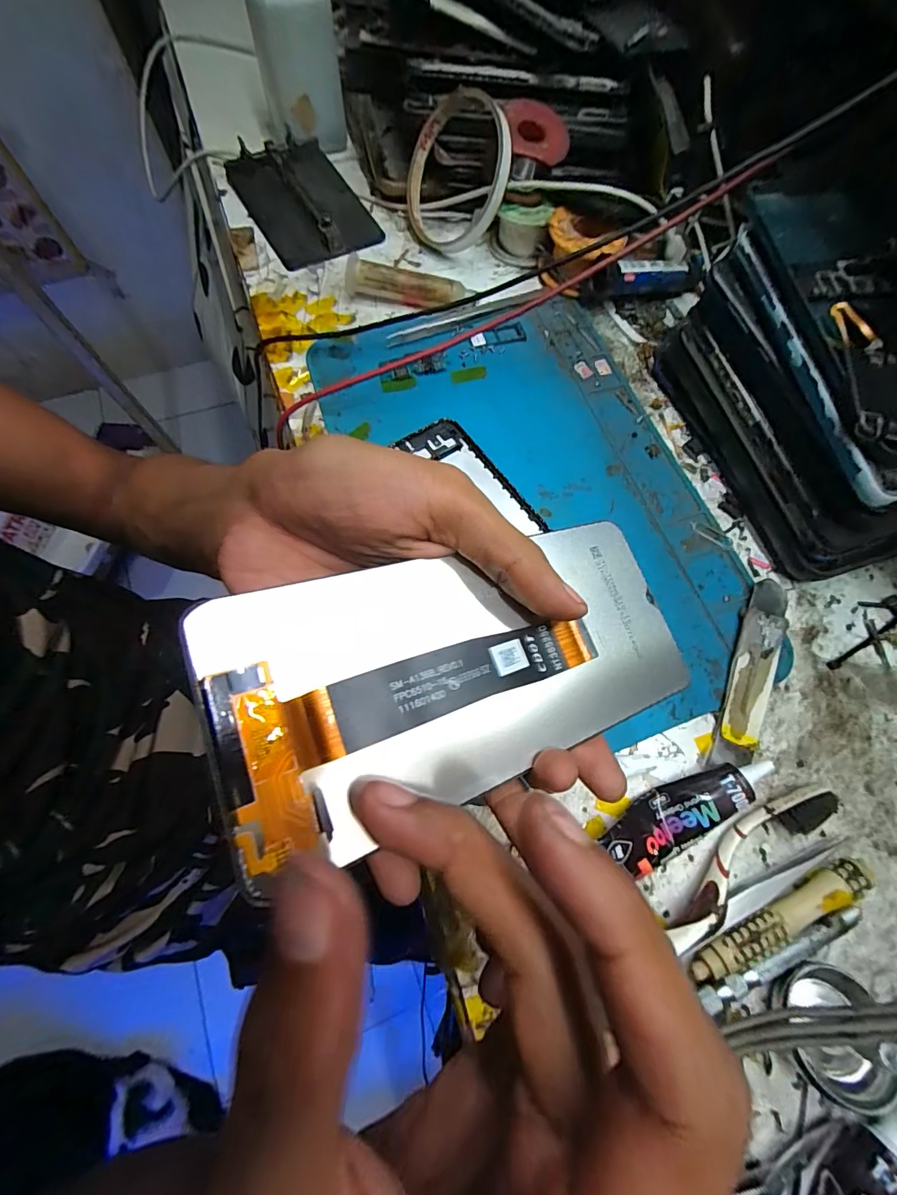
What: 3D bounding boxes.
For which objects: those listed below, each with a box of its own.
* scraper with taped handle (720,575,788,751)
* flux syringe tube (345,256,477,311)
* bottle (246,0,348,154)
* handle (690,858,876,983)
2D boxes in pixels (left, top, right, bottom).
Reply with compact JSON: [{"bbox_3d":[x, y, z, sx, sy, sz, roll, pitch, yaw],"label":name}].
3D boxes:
[{"bbox_3d":[0.160,0.032,0.225,0.021,0.009,0.090,22,71,5],"label":"scraper with taped handle"},{"bbox_3d":[-0.028,-0.212,0.297,0.084,0.021,0.014,9,70,0],"label":"flux syringe tube"},{"bbox_3d":[-0.113,-0.401,0.319,0.061,0.088,0.055,-8,71,-6],"label":"bottle"},{"bbox_3d":[0.143,0.137,0.185,0.087,0.014,0.012,-23,73,-10],"label":"handle"}]

